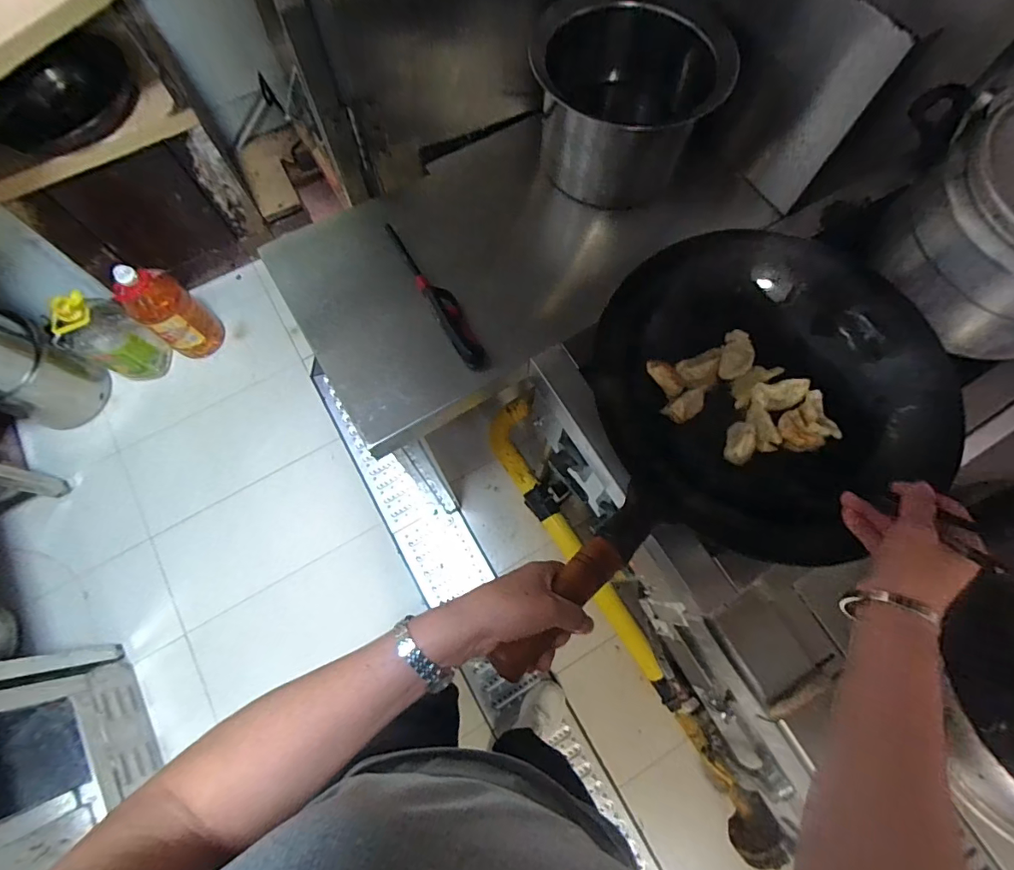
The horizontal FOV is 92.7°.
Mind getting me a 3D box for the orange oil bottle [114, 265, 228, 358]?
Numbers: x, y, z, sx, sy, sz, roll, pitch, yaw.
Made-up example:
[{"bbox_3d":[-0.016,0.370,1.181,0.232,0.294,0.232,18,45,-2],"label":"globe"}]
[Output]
[{"bbox_3d":[-0.967,-0.355,1.392,0.121,0.323,0.150,41,76,11],"label":"orange oil bottle"}]

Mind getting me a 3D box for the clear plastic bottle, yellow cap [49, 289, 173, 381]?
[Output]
[{"bbox_3d":[-1.129,-0.274,1.377,0.171,0.329,0.172,0,72,-1],"label":"clear plastic bottle, yellow cap"}]

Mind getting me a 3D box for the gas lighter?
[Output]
[{"bbox_3d":[-0.107,-0.214,0.712,0.040,0.022,0.276,-28,75,-9],"label":"gas lighter"}]

